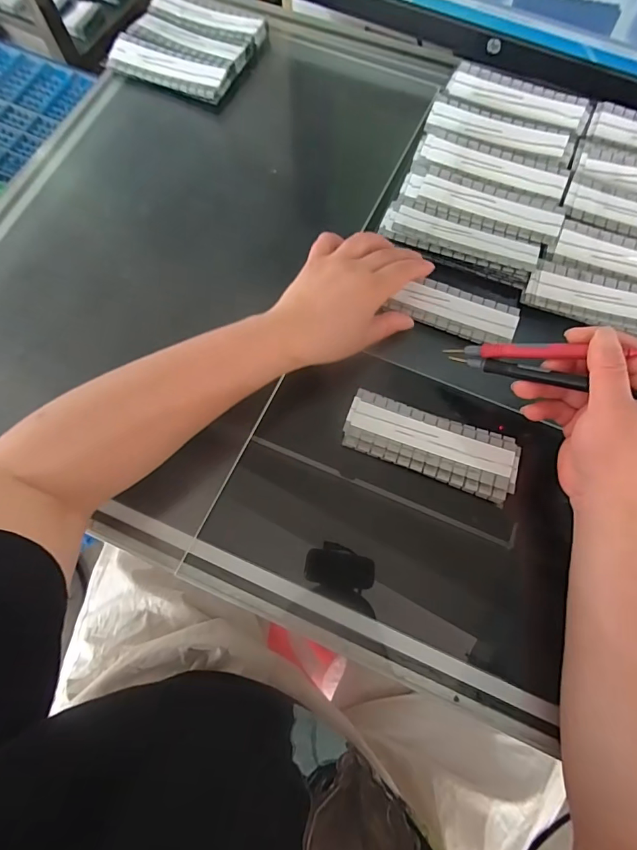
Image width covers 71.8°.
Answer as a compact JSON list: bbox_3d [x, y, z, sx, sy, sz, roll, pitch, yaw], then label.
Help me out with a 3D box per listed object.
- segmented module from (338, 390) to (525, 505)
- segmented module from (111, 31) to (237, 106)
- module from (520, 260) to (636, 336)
[{"bbox_3d":[0.087,0.015,0.343,0.133,0.008,0.050,19,75,7],"label":"segmented module"},{"bbox_3d":[-0.156,-0.371,0.459,0.132,0.017,0.039,22,76,8],"label":"segmented module"},{"bbox_3d":[0.240,-0.103,0.361,0.131,0.012,0.046,18,75,7],"label":"module"}]

